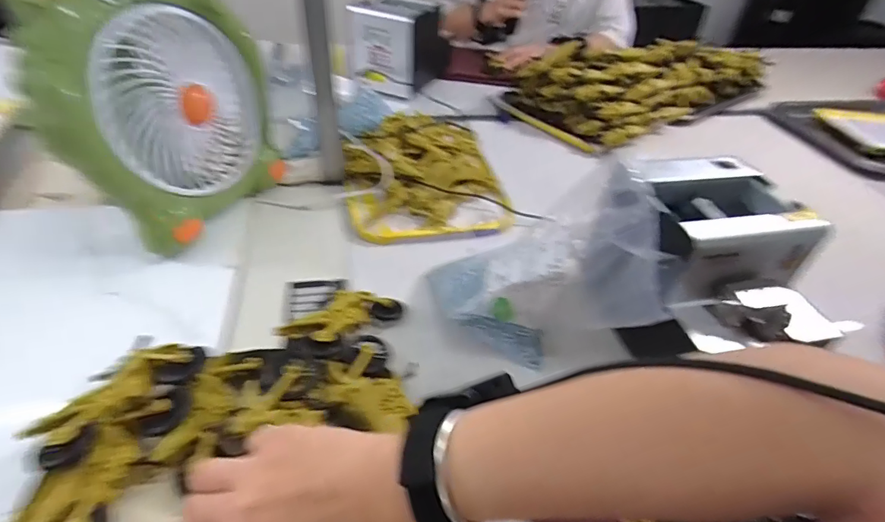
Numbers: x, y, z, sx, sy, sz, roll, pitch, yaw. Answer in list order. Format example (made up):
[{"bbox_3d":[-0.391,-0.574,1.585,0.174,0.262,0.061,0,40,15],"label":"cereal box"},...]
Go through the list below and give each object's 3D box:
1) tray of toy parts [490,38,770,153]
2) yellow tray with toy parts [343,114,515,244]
[{"bbox_3d":[0.351,-0.336,0.851,0.446,0.082,0.250,-21,47,-24],"label":"tray of toy parts"},{"bbox_3d":[-0.027,-0.131,0.623,0.203,0.056,0.251,-7,42,-11],"label":"yellow tray with toy parts"}]

